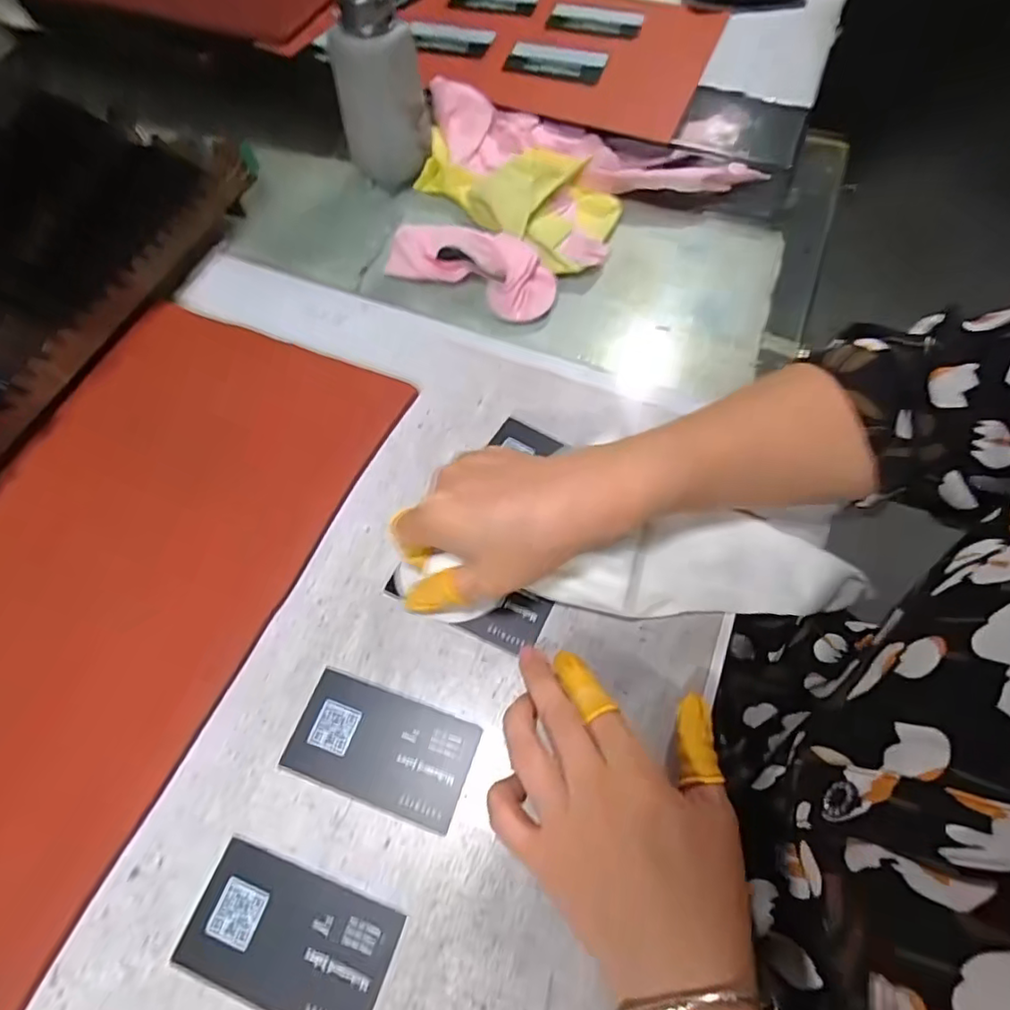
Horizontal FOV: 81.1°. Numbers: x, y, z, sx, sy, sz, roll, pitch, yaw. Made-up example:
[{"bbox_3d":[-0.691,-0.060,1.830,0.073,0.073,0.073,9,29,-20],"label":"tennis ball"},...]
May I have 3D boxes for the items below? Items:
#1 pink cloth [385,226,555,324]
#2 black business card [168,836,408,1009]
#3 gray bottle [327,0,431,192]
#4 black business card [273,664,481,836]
[{"bbox_3d":[-0.025,-0.173,0.423,0.122,0.029,0.043,24,65,13],"label":"pink cloth"},{"bbox_3d":[-0.092,0.184,0.251,0.087,0.004,0.049,18,63,10],"label":"black business card"},{"bbox_3d":[-0.093,-0.311,0.446,0.055,0.126,0.047,-36,67,-17],"label":"gray bottle"},{"bbox_3d":[-0.060,0.117,0.287,0.086,0.004,0.049,18,63,10],"label":"black business card"}]

